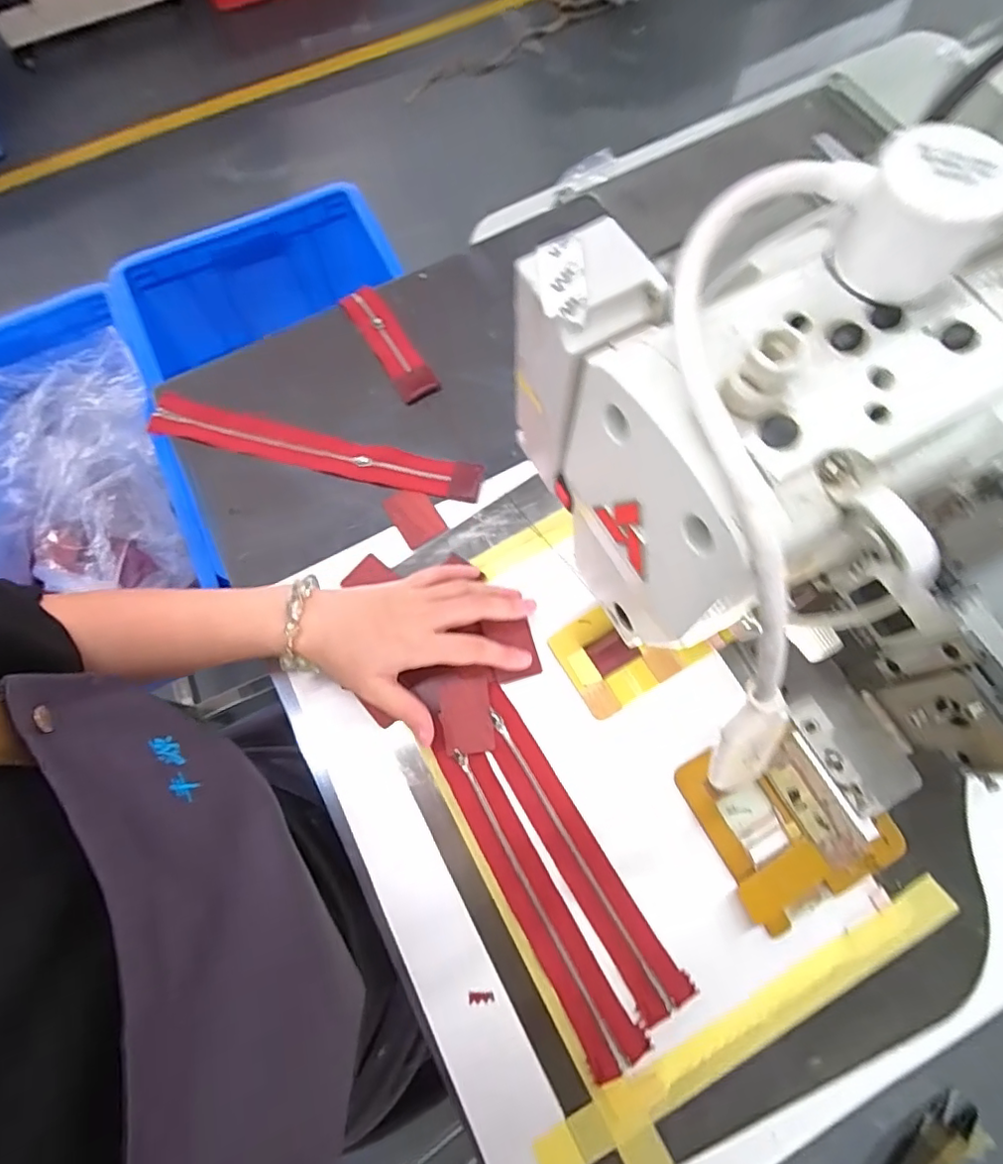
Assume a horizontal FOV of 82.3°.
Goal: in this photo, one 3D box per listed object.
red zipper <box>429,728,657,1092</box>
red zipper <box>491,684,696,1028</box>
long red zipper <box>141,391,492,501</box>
[{"bbox_3d":[0.019,0.201,0.375,0.033,0.015,0.220,-29,72,-6],"label":"red zipper"},{"bbox_3d":[0.047,0.174,0.384,0.032,0.010,0.221,-32,73,-3],"label":"red zipper"},{"bbox_3d":[-0.161,-0.114,0.485,0.295,0.005,0.036,14,72,6],"label":"long red zipper"}]

